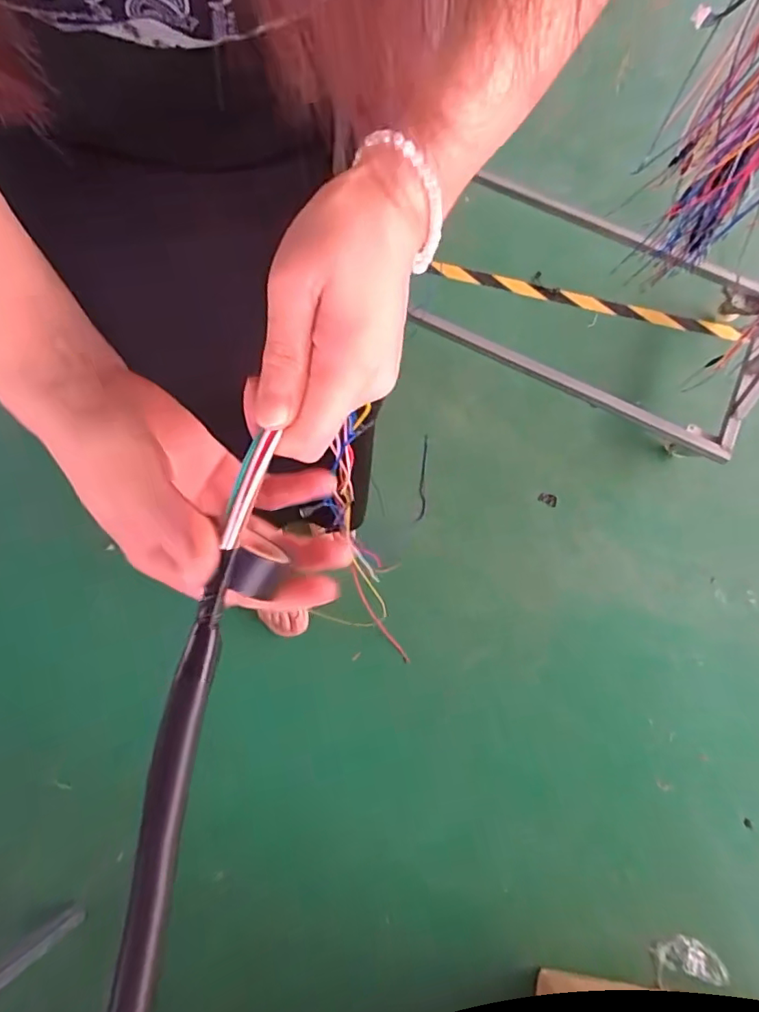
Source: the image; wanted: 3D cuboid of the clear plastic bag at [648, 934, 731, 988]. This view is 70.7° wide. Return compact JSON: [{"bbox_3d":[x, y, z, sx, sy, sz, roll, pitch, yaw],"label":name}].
[{"bbox_3d":[0.515,0.758,0.892,0.119,0.016,0.068,3,70,-2],"label":"clear plastic bag"}]

